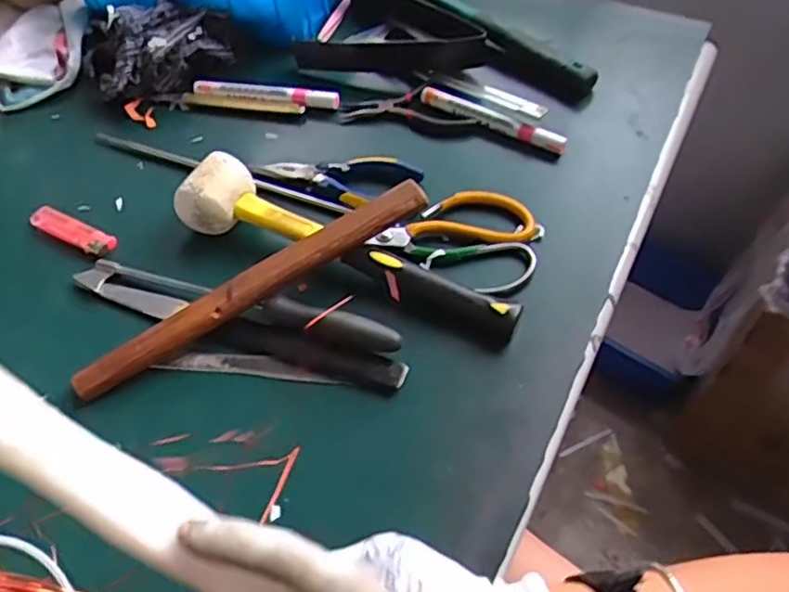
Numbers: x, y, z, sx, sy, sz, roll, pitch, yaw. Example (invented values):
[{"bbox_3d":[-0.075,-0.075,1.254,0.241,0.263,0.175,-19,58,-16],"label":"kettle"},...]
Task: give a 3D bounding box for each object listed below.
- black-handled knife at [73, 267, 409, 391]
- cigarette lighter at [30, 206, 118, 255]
[{"bbox_3d":[-0.120,0.023,0.491,0.263,0.015,0.035,18,58,15],"label":"black-handled knife"},{"bbox_3d":[-0.269,-0.054,0.560,0.087,0.009,0.022,23,59,17],"label":"cigarette lighter"}]

